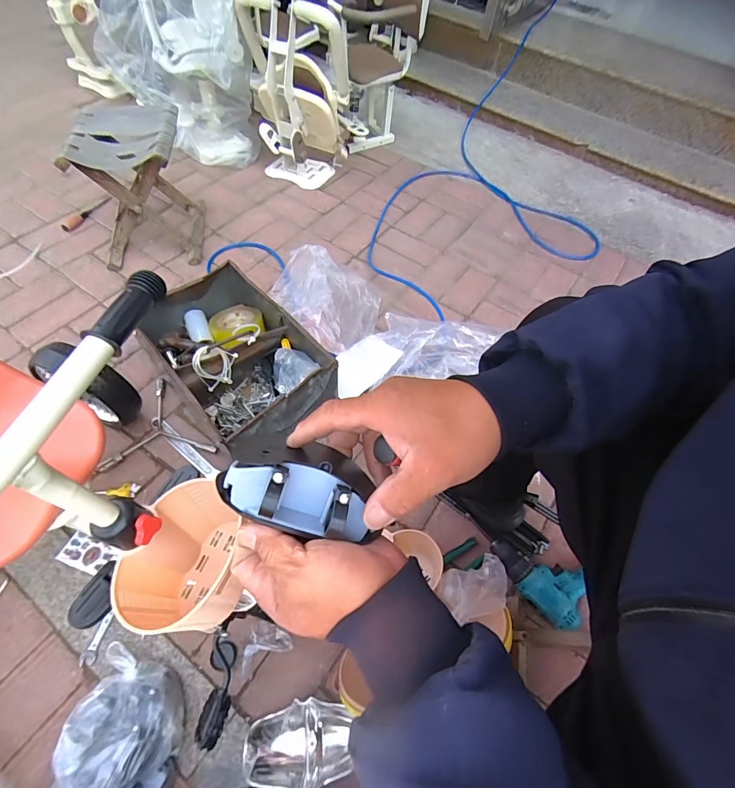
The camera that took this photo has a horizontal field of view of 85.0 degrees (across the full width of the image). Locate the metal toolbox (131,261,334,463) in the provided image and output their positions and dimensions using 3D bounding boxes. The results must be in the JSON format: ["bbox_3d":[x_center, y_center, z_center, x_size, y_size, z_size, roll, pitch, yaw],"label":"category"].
[{"bbox_3d":[-0.286,-0.078,0.902,0.285,0.161,0.416,-37,67,-25],"label":"metal toolbox"}]

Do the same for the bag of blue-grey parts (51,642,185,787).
[{"bbox_3d":[-0.348,0.493,0.570,0.145,0.094,0.222,-1,57,-6],"label":"bag of blue-grey parts"}]

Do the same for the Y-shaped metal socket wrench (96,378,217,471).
[{"bbox_3d":[-0.459,0.055,0.884,0.226,0.029,0.201,-9,58,-11],"label":"Y-shaped metal socket wrench"}]

